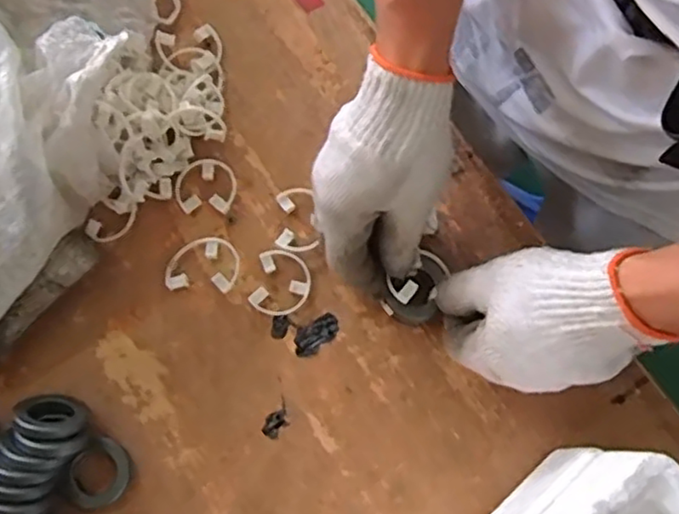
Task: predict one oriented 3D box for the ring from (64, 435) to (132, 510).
[{"bbox_3d":[-0.155,0.139,0.430,0.042,0.008,0.038,-42,102,-24],"label":"ring"}]

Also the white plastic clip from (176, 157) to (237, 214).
[{"bbox_3d":[-0.097,-0.052,0.485,0.042,0.009,0.040,0,74,-1],"label":"white plastic clip"}]

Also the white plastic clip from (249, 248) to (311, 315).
[{"bbox_3d":[-0.040,0.017,0.469,0.039,0.011,0.043,11,74,2],"label":"white plastic clip"}]

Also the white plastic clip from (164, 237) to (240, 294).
[{"bbox_3d":[-0.096,0.005,0.471,0.050,0.009,0.038,4,74,0],"label":"white plastic clip"}]

